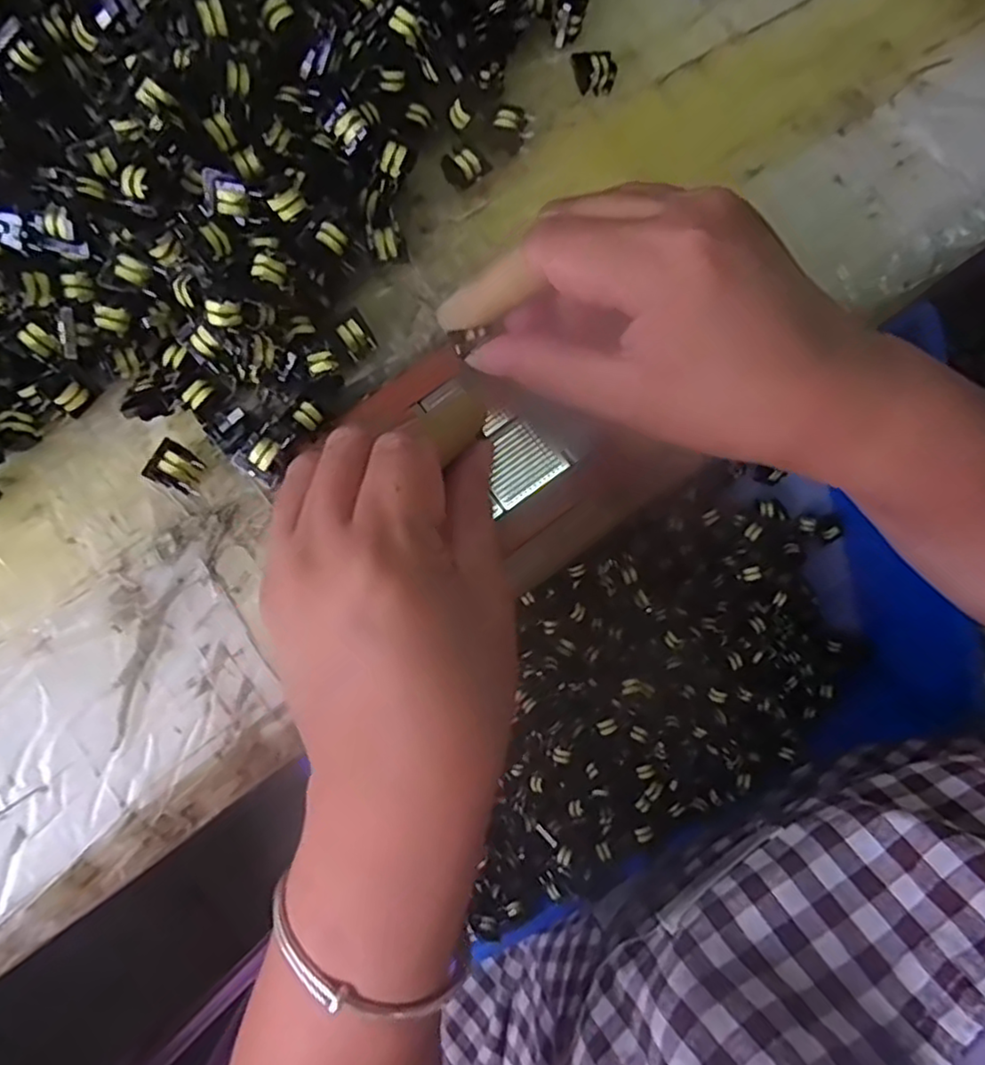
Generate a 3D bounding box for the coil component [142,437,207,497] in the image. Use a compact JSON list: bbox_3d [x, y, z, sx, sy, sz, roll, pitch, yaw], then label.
[{"bbox_3d":[-0.106,-0.022,0.226,0.015,0.012,0.015,26,78,3],"label":"coil component"}]

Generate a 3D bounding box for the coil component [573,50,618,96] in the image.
[{"bbox_3d":[0.040,-0.181,0.264,0.015,0.011,0.013,-4,78,-3],"label":"coil component"}]

